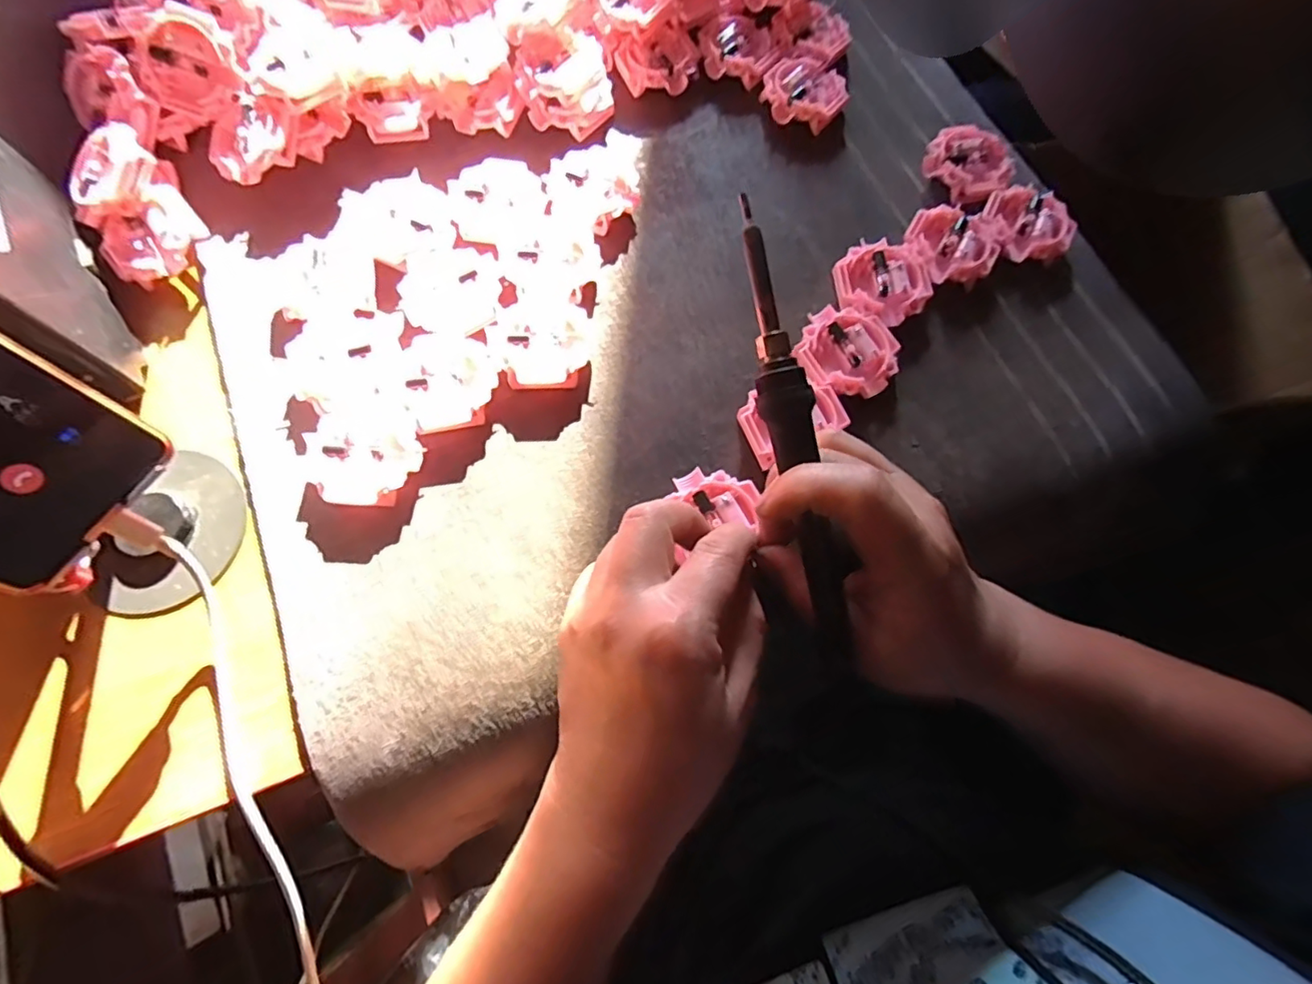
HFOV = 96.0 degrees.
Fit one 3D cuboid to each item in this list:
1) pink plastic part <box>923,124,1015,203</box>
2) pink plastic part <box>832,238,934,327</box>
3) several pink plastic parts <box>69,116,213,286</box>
[{"bbox_3d":[0.196,-0.207,0.373,0.041,0.016,0.053,-37,77,-13],"label":"pink plastic part"},{"bbox_3d":[0.130,-0.118,0.342,0.050,0.015,0.051,1,72,-2],"label":"pink plastic part"},{"bbox_3d":[-0.286,-0.155,0.323,0.051,0.035,0.074,-33,76,-12],"label":"several pink plastic parts"}]

